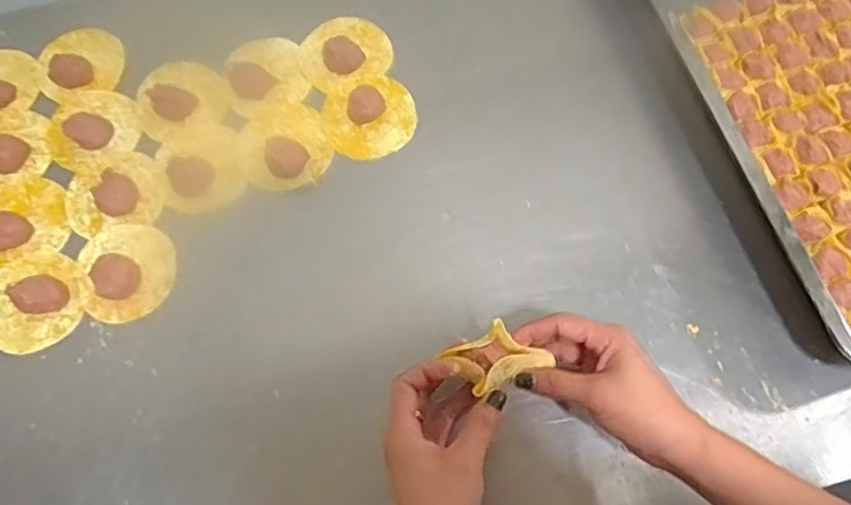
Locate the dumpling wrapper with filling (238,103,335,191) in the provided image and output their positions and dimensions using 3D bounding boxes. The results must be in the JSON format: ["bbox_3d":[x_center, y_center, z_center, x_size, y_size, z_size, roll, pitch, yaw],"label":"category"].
[{"bbox_3d":[-0.122,-0.094,0.530,0.078,0.018,0.079,-15,70,-5],"label":"dumpling wrapper with filling"}]

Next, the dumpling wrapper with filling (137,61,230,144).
[{"bbox_3d":[-0.220,-0.140,0.555,0.077,0.009,0.080,-20,70,-7],"label":"dumpling wrapper with filling"}]

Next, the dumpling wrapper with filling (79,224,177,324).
[{"bbox_3d":[-0.245,0.011,0.498,0.072,0.021,0.083,-17,70,-5],"label":"dumpling wrapper with filling"}]

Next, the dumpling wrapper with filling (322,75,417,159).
[{"bbox_3d":[-0.049,-0.123,0.533,0.081,0.030,0.071,-22,71,-7],"label":"dumpling wrapper with filling"}]

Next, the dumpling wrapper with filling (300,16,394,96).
[{"bbox_3d":[-0.075,-0.190,0.563,0.082,0.023,0.076,0,69,1],"label":"dumpling wrapper with filling"}]

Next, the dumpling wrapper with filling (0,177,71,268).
[{"bbox_3d":[-0.345,-0.031,0.517,0.074,0.023,0.072,-17,70,-5],"label":"dumpling wrapper with filling"}]

